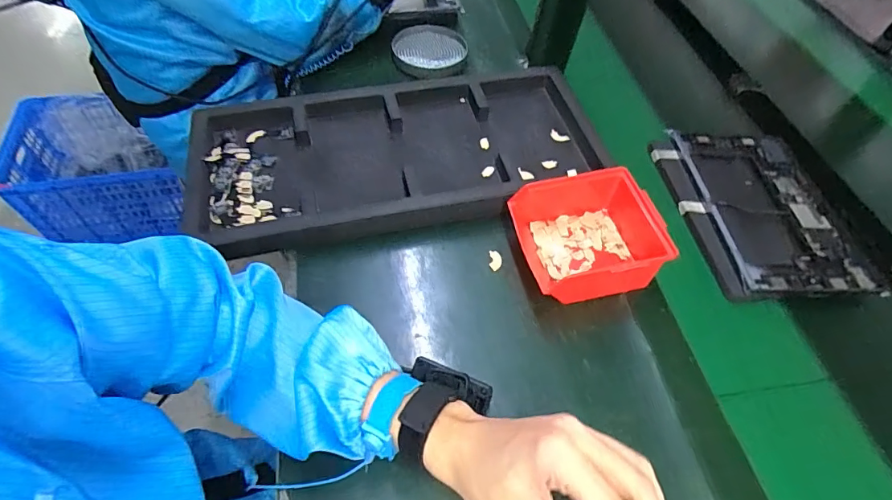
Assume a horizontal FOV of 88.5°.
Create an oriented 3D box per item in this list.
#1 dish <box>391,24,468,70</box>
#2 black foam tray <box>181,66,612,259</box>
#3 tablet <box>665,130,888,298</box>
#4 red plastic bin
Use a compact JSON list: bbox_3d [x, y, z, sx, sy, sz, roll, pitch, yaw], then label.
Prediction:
[{"bbox_3d":[-0.030,-0.333,0.741,0.112,0.025,0.106,2,55,-3],"label":"dish"},{"bbox_3d":[-0.052,-0.124,0.568,0.497,0.033,0.234,-8,56,-9],"label":"black foam tray"},{"bbox_3d":[0.400,-0.053,0.577,0.151,0.016,0.254,-2,56,-5],"label":"tablet"},{"bbox_3d":[0.157,-0.015,0.490,0.150,0.069,0.126,-11,56,-10],"label":"red plastic bin"}]

